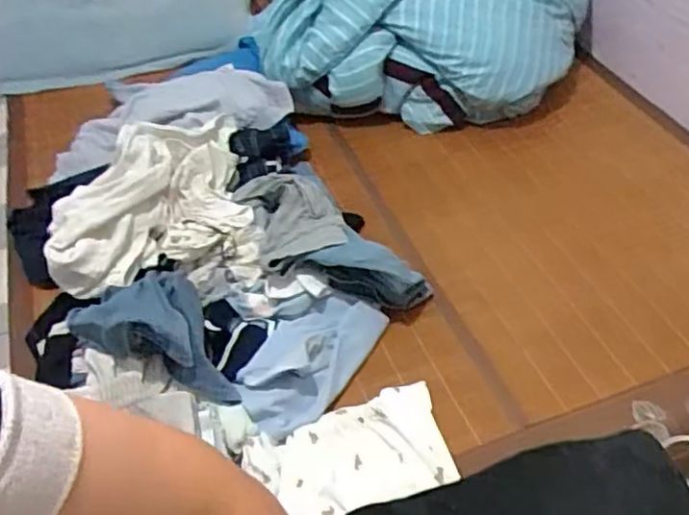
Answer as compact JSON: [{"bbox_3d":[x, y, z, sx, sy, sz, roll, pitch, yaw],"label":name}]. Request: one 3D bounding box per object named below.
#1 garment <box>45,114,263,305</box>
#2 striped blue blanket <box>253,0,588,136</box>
[{"bbox_3d":[-0.342,-0.111,1.208,0.345,0.135,0.419,-7,46,-4],"label":"garment"},{"bbox_3d":[0.152,-0.550,1.506,0.751,0.375,0.393,10,48,13],"label":"striped blue blanket"}]

